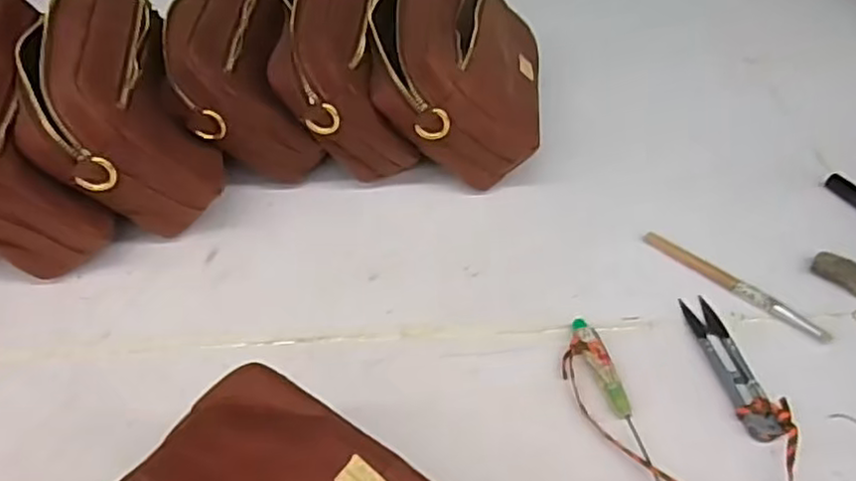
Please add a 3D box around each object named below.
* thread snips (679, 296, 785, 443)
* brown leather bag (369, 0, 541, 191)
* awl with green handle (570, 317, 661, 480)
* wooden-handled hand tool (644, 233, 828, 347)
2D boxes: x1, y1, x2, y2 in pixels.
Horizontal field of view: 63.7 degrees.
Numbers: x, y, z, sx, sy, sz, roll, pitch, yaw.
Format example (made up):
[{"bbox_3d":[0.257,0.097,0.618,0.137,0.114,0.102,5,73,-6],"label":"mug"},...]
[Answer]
[{"bbox_3d":[0.181,0.072,0.408,0.024,0.011,0.101,-5,44,-6],"label":"thread snips"},{"bbox_3d":[0.023,-0.141,0.536,0.141,0.075,0.195,30,44,-23],"label":"brown leather bag"},{"bbox_3d":[0.108,0.090,0.388,0.017,0.010,0.114,-12,45,-13],"label":"awl with green handle"},{"bbox_3d":[0.200,0.029,0.454,0.013,0.008,0.127,-32,52,-30],"label":"wooden-handled hand tool"}]

